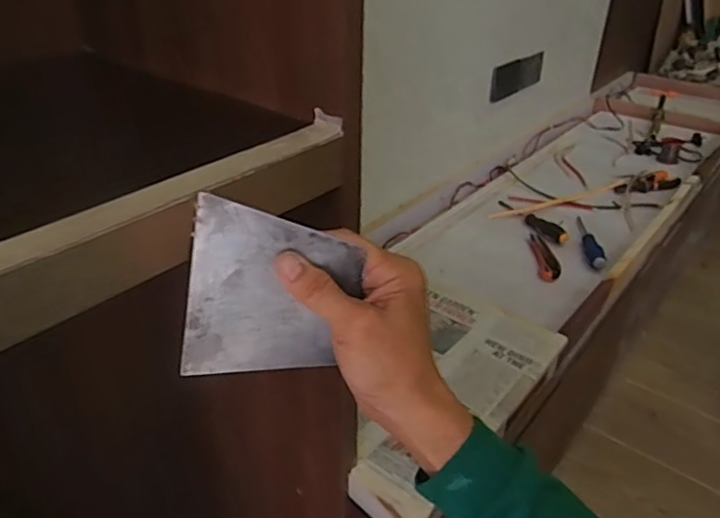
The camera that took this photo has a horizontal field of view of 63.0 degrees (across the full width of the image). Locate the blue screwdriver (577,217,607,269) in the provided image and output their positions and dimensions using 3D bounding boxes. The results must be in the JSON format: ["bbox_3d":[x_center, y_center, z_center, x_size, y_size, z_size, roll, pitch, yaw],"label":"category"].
[{"bbox_3d":[0.431,-0.039,1.100,0.025,0.023,0.194,6,32,7],"label":"blue screwdriver"}]

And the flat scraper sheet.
[{"bbox_3d":[-0.052,0.022,0.345,0.094,0.101,0.004,8,14,-7],"label":"flat scraper sheet"}]

